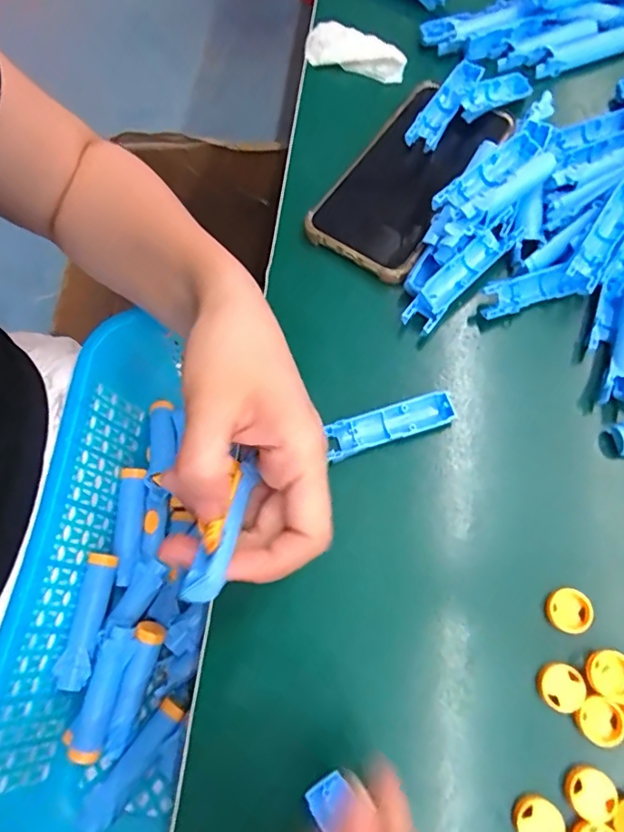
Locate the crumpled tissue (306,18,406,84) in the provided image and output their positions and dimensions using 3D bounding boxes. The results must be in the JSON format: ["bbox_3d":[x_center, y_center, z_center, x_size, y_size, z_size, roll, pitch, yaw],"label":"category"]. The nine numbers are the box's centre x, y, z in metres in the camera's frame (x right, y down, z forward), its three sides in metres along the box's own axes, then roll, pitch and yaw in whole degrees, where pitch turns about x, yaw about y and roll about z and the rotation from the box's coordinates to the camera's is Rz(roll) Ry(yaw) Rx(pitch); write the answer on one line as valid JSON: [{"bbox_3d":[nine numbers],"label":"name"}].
[{"bbox_3d":[0.028,-0.261,0.380,0.080,0.015,0.031,34,73,13],"label":"crumpled tissue"}]

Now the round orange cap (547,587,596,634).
[{"bbox_3d":[0.122,0.092,0.251,0.020,0.006,0.019,-1,69,1],"label":"round orange cap"}]

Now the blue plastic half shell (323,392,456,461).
[{"bbox_3d":[0.042,0.005,0.289,0.070,0.017,0.016,-16,69,-5],"label":"blue plastic half shell"}]

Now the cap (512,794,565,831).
[{"bbox_3d":[0.095,0.171,0.221,0.019,0.005,0.019,-1,69,1],"label":"cap"}]

